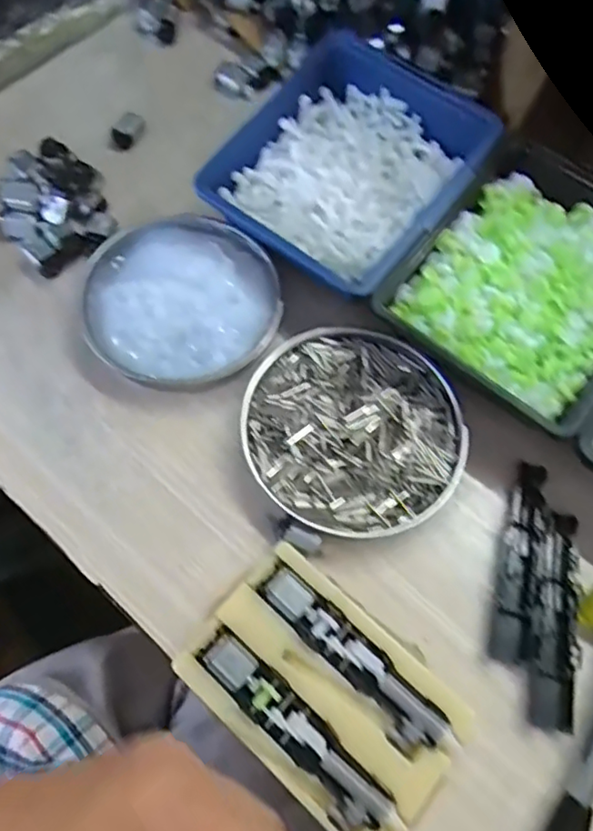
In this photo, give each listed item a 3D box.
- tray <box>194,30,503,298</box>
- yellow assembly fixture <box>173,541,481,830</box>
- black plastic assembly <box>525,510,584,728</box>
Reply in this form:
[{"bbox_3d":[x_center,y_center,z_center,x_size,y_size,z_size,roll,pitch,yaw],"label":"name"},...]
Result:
[{"bbox_3d":[0.038,-0.171,0.411,0.145,0.050,0.172,37,71,11],"label":"tray"},{"bbox_3d":[0.015,0.147,0.313,0.137,0.027,0.088,40,71,12],"label":"yellow assembly fixture"},{"bbox_3d":[0.150,0.116,0.342,0.024,0.011,0.117,13,68,2],"label":"black plastic assembly"}]

